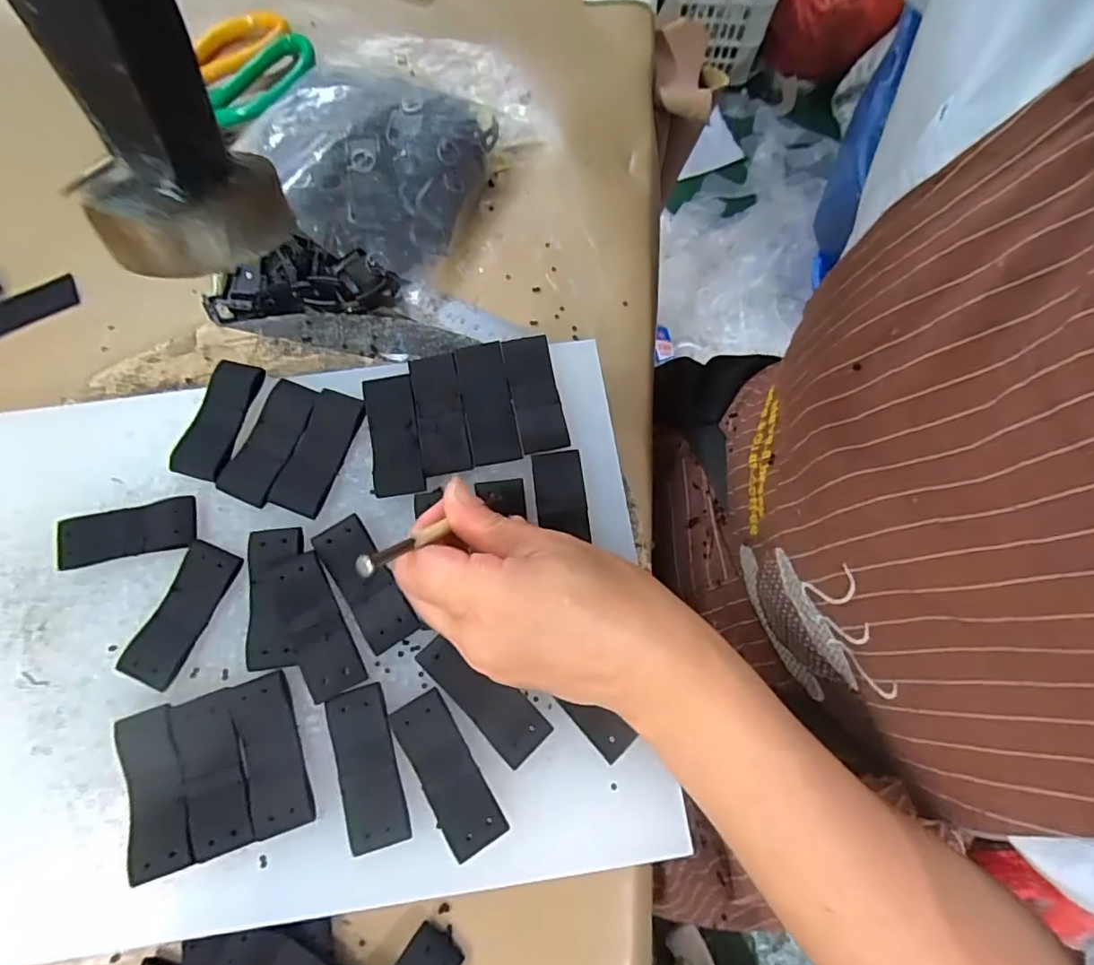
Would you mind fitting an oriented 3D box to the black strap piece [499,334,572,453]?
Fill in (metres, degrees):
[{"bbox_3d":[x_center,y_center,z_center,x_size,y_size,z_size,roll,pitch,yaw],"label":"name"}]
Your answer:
[{"bbox_3d":[-0.007,-0.048,0.296,0.025,0.004,0.066,-11,76,-4],"label":"black strap piece"}]

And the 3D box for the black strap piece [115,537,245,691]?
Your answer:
[{"bbox_3d":[-0.176,0.062,0.266,0.027,0.005,0.066,26,76,6],"label":"black strap piece"}]

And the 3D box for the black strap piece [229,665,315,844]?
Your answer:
[{"bbox_3d":[-0.125,0.122,0.250,0.025,0.005,0.065,-19,76,-6],"label":"black strap piece"}]

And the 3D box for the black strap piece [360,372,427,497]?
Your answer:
[{"bbox_3d":[-0.081,-0.025,0.291,0.026,0.007,0.066,-11,76,-4],"label":"black strap piece"}]

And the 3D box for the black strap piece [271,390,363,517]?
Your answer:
[{"bbox_3d":[-0.120,-0.016,0.289,0.025,0.004,0.066,19,76,4],"label":"black strap piece"}]

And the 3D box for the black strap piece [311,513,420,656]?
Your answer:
[{"bbox_3d":[-0.088,0.048,0.268,0.023,0.005,0.065,-32,78,-9],"label":"black strap piece"}]

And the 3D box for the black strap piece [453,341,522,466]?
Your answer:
[{"bbox_3d":[-0.032,-0.043,0.294,0.026,0.004,0.068,-11,76,-4],"label":"black strap piece"}]

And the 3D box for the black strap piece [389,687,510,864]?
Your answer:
[{"bbox_3d":[-0.045,0.129,0.246,0.025,0.004,0.067,-31,78,-8],"label":"black strap piece"}]

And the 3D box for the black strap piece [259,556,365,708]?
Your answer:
[{"bbox_3d":[-0.111,0.066,0.261,0.026,0.004,0.069,-28,81,-10],"label":"black strap piece"}]

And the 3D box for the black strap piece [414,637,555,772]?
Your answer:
[{"bbox_3d":[-0.029,0.097,0.254,0.024,0.004,0.066,-44,80,-11],"label":"black strap piece"}]

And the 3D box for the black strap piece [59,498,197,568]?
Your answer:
[{"bbox_3d":[-0.211,0.025,0.276,0.068,0.006,0.025,-9,76,-3],"label":"black strap piece"}]

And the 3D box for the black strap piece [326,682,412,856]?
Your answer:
[{"bbox_3d":[-0.080,0.126,0.246,0.026,0.005,0.065,-15,76,-5],"label":"black strap piece"}]

